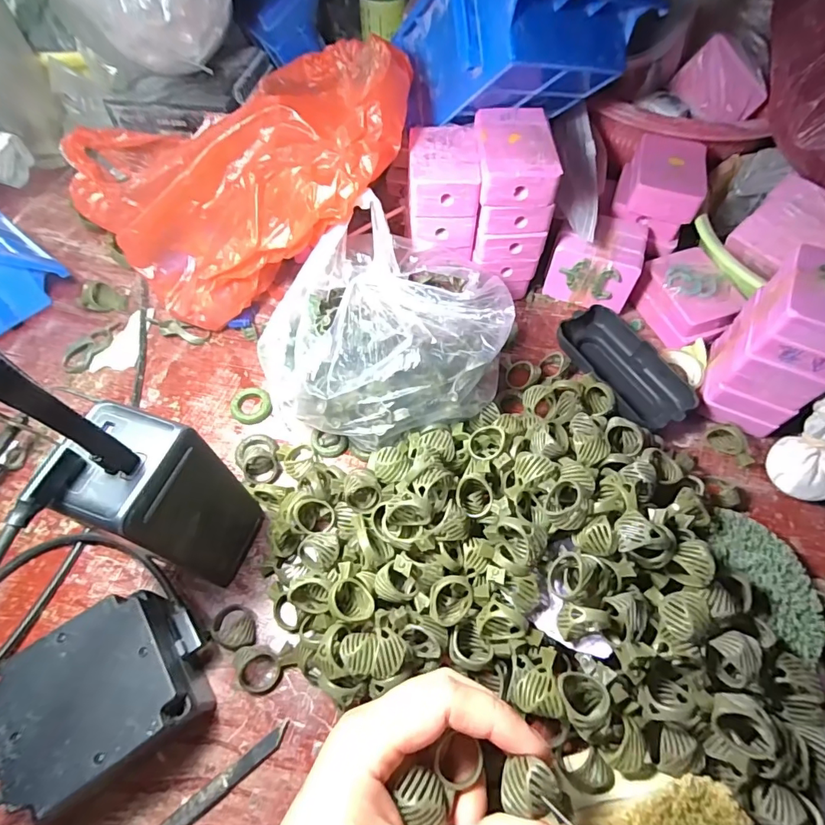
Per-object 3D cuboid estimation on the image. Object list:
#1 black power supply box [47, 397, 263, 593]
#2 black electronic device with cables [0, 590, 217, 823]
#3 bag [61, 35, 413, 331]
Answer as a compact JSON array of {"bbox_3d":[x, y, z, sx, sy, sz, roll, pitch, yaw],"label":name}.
[{"bbox_3d":[-0.129,0.053,0.261,0.045,0.135,0.054,18,64,10],"label":"black power supply box"},{"bbox_3d":[-0.159,0.149,0.251,0.086,0.051,0.072,-36,67,-17],"label":"black electronic device with cables"},{"bbox_3d":[-0.151,-0.177,0.375,0.282,0.152,0.167,9,62,5],"label":"bag"}]

